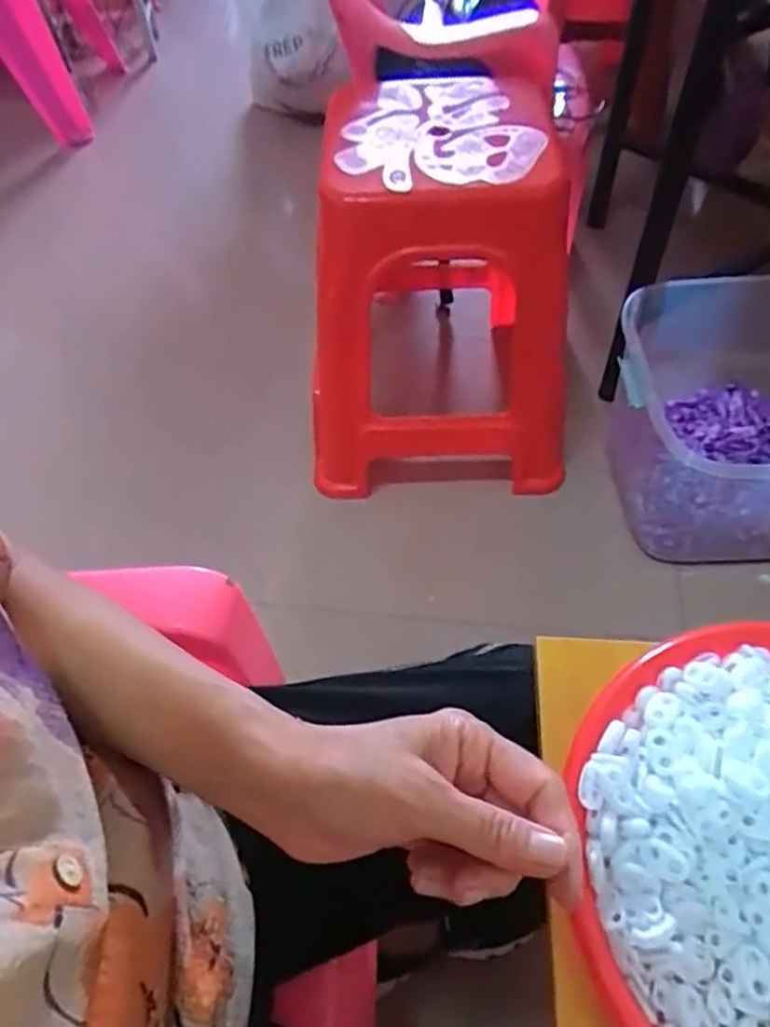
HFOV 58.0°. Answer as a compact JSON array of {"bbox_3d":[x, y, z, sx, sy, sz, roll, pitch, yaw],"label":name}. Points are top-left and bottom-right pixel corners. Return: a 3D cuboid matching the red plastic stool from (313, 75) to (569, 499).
[{"bbox_3d":[0.065,-0.290,1.006,0.332,0.517,0.332,2,55,5],"label":"red plastic stool"}]

